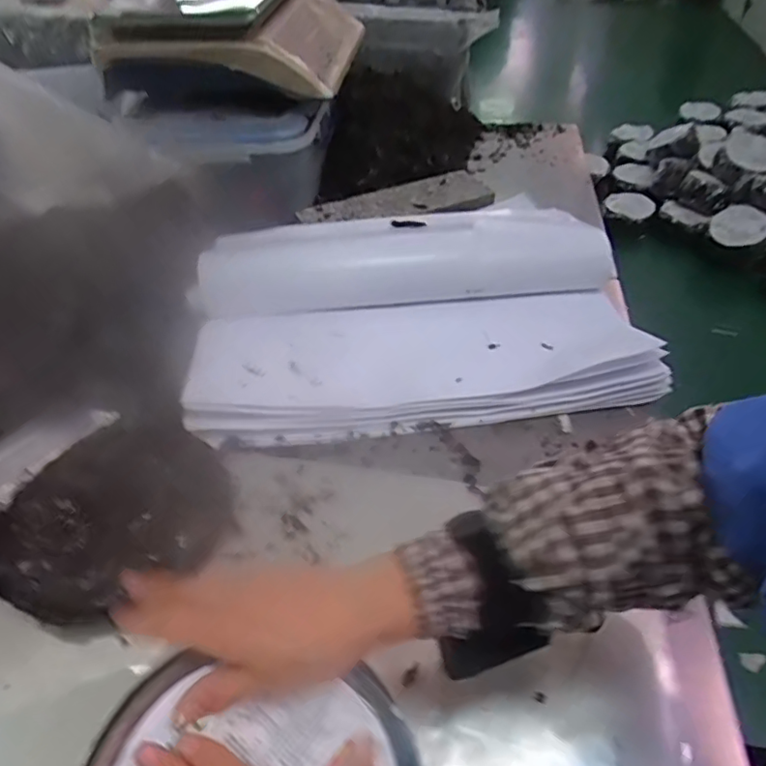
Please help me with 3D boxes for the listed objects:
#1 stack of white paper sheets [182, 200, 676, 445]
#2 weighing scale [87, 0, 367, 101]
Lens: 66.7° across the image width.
[{"bbox_3d":[0.041,-0.109,0.718,0.518,0.048,0.357,-6,46,-4],"label":"stack of white paper sheets"},{"bbox_3d":[-0.211,-0.544,0.887,0.316,0.098,0.331,5,47,7],"label":"weighing scale"}]

